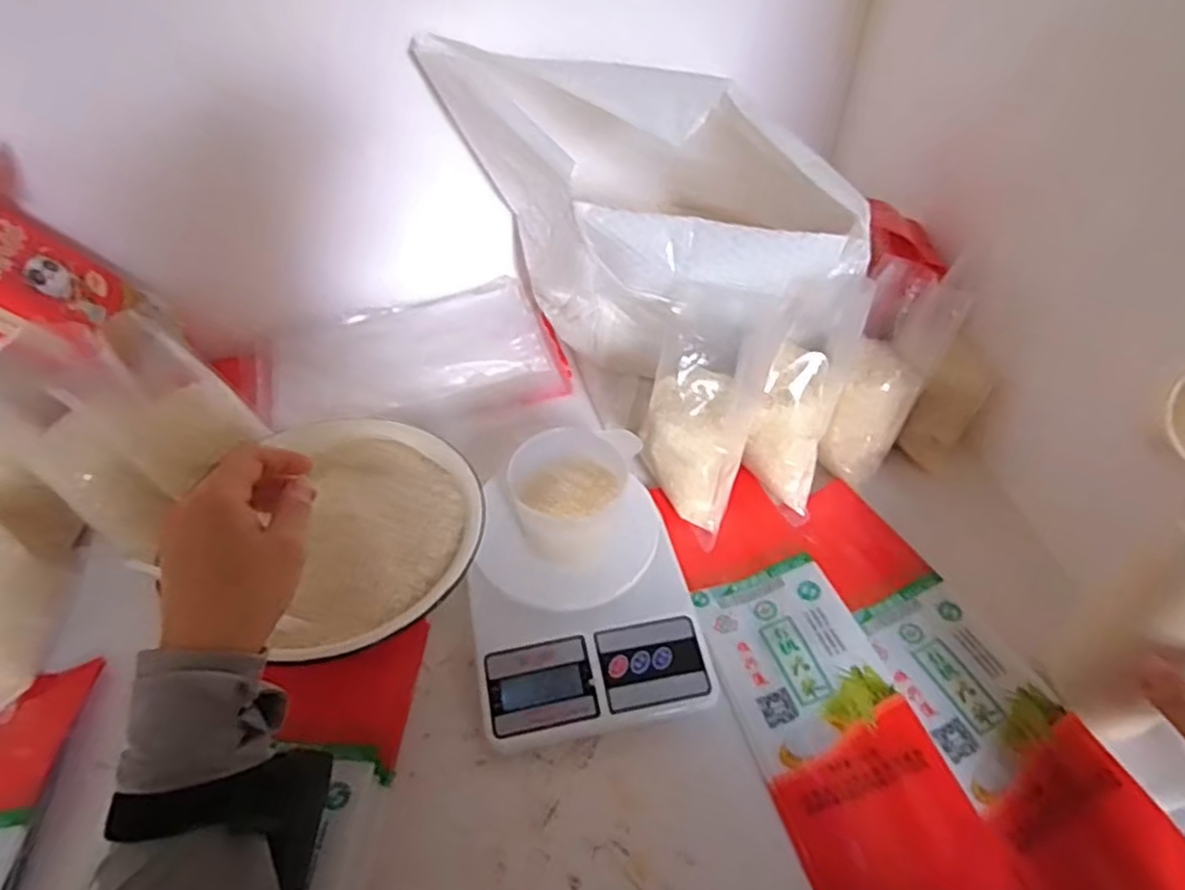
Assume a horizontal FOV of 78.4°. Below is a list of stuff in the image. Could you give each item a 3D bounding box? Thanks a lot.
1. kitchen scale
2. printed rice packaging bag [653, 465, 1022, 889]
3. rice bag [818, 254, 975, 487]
[{"bbox_3d":[-0.011,0.105,0.519,0.149,0.040,0.196,-9,47,-8],"label":"kitchen scale"},{"bbox_3d":[0.142,0.147,0.489,0.104,0.012,0.310,-13,48,-11],"label":"printed rice packaging bag"},{"bbox_3d":[0.235,-0.053,0.579,0.064,0.175,0.058,23,16,21],"label":"rice bag"}]

